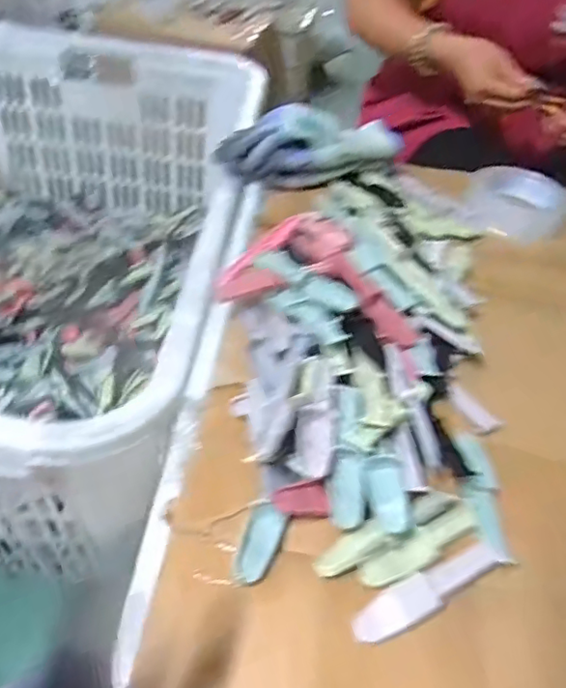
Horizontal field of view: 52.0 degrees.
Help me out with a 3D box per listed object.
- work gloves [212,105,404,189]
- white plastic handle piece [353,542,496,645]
[{"bbox_3d":[0.032,-0.238,0.690,0.200,0.059,0.087,-11,50,-15],"label":"work gloves"},{"bbox_3d":[0.087,0.146,0.346,0.102,0.009,0.023,-20,52,-22],"label":"white plastic handle piece"}]

